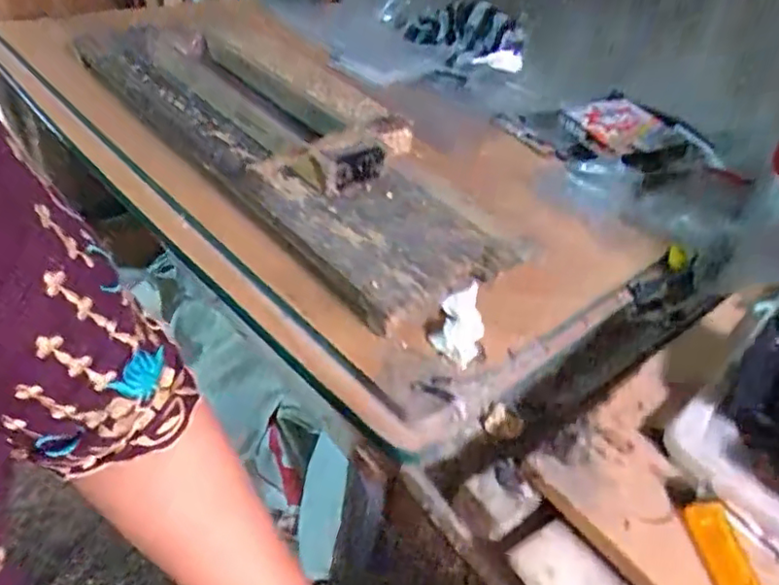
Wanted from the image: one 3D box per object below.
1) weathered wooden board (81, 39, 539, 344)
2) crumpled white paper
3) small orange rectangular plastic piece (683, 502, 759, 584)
[{"bbox_3d":[-0.157,-0.207,0.730,0.209,0.070,0.697,-29,51,-33],"label":"weathered wooden board"},{"bbox_3d":[0.065,0.028,0.532,0.049,0.032,0.079,21,43,17],"label":"crumpled white paper"},{"bbox_3d":[0.217,0.170,0.386,0.030,0.010,0.062,-7,58,-14],"label":"small orange rectangular plastic piece"}]

